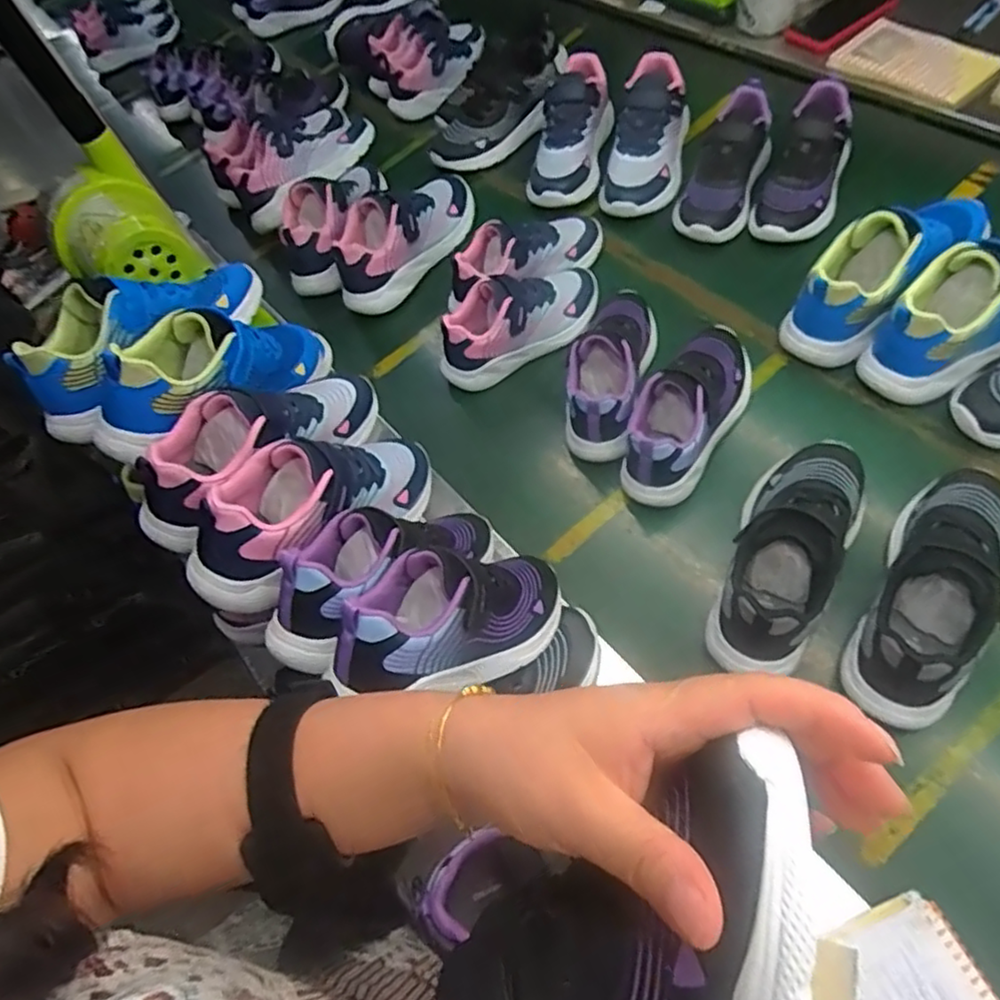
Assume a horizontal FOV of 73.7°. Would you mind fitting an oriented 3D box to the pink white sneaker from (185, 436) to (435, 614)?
[{"bbox_3d":[-0.147,-0.003,0.564,0.088,0.107,0.234,33,42,27],"label":"pink white sneaker"}]

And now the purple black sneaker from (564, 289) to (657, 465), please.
[{"bbox_3d":[0.118,-0.150,0.707,0.074,0.087,0.206,13,66,14],"label":"purple black sneaker"}]

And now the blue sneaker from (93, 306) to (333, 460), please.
[{"bbox_3d":[-0.265,-0.134,0.658,0.098,0.112,0.267,24,33,22],"label":"blue sneaker"}]

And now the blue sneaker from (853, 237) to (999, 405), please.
[{"bbox_3d":[0.468,-0.191,0.640,0.232,0.106,0.083,-29,53,-3],"label":"blue sneaker"}]

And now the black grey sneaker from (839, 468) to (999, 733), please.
[{"bbox_3d":[0.354,0.062,0.518,0.088,0.086,0.230,27,73,24],"label":"black grey sneaker"}]

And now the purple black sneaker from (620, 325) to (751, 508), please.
[{"bbox_3d":[0.189,-0.100,0.665,0.075,0.083,0.213,26,70,23],"label":"purple black sneaker"}]

